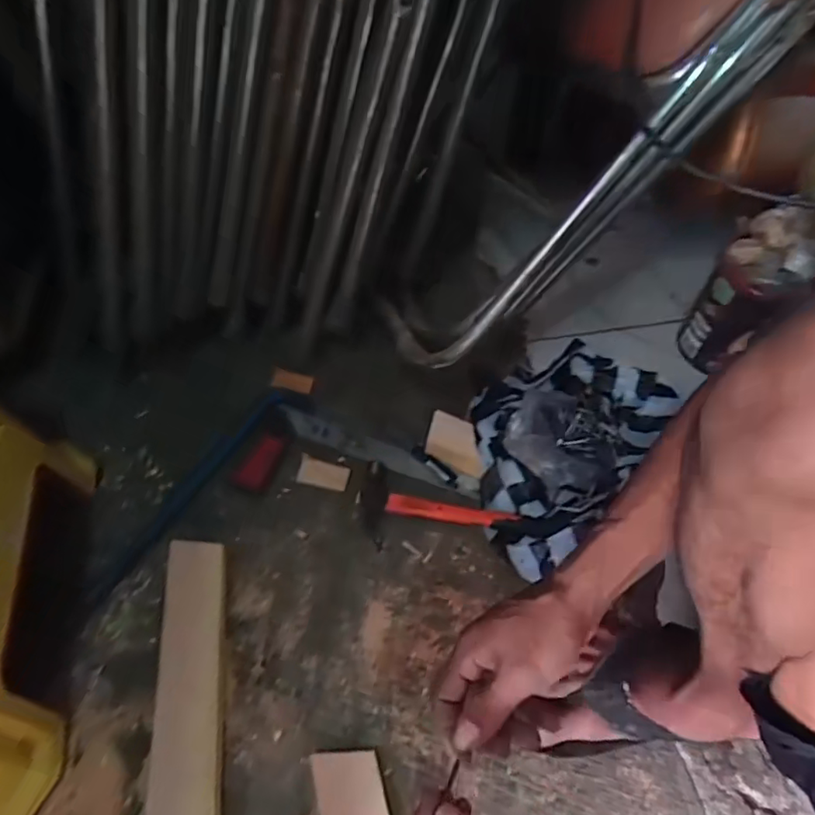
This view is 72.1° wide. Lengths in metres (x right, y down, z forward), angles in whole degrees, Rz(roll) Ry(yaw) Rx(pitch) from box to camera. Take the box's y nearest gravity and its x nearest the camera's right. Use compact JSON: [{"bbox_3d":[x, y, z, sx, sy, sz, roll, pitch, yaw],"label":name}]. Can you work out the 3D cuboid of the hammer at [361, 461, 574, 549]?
[{"bbox_3d":[0.065,0.123,0.631,0.237,0.026,0.084,10,53,3],"label":"hammer"}]

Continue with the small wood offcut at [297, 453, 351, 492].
[{"bbox_3d":[-0.099,0.078,0.660,0.059,0.010,0.032,12,53,5],"label":"small wood offcut"}]

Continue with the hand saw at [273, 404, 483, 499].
[{"bbox_3d":[-0.038,0.052,0.693,0.266,0.008,0.041,18,54,9],"label":"hand saw"}]

